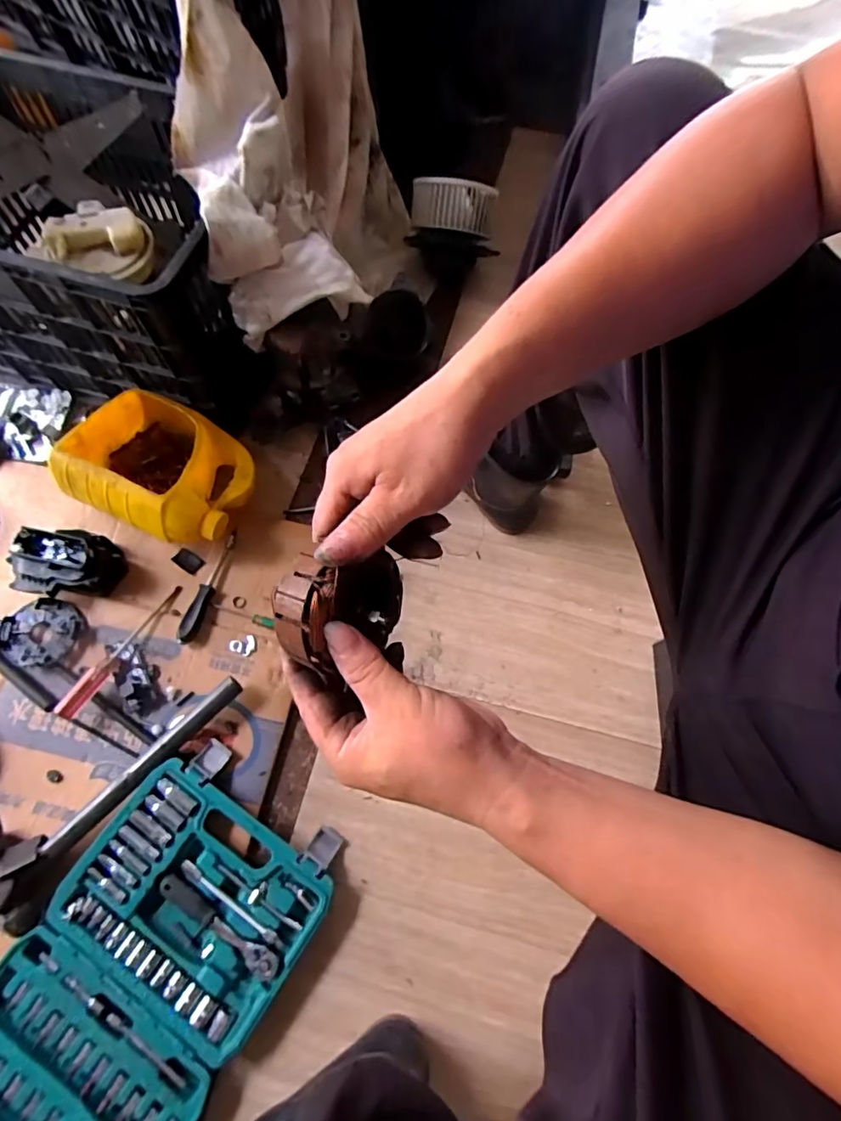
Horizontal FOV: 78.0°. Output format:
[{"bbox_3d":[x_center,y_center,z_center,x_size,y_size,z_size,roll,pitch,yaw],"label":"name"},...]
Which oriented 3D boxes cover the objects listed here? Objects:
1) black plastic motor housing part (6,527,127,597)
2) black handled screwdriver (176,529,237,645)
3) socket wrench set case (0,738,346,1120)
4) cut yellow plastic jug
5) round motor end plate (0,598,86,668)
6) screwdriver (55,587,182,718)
[{"bbox_3d":[-0.464,0.002,0.681,0.119,0.067,0.081,0,69,-1],"label":"black plastic motor housing part"},{"bbox_3d":[-0.287,0.033,0.703,0.022,0.025,0.163,12,69,3],"label":"black handled screwdriver"},{"bbox_3d":[-0.298,0.445,0.545,0.250,0.033,0.430,33,72,11],"label":"socket wrench set case"},{"bbox_3d":[-0.350,-0.127,0.712,0.224,0.115,0.174,21,70,7],"label":"cut yellow plastic jug"},{"bbox_3d":[-0.494,0.093,0.672,0.102,0.015,0.083,-26,72,-11],"label":"round motor end plate"},{"bbox_3d":[-0.380,0.110,0.658,0.021,0.026,0.195,30,71,10],"label":"screwdriver"}]

